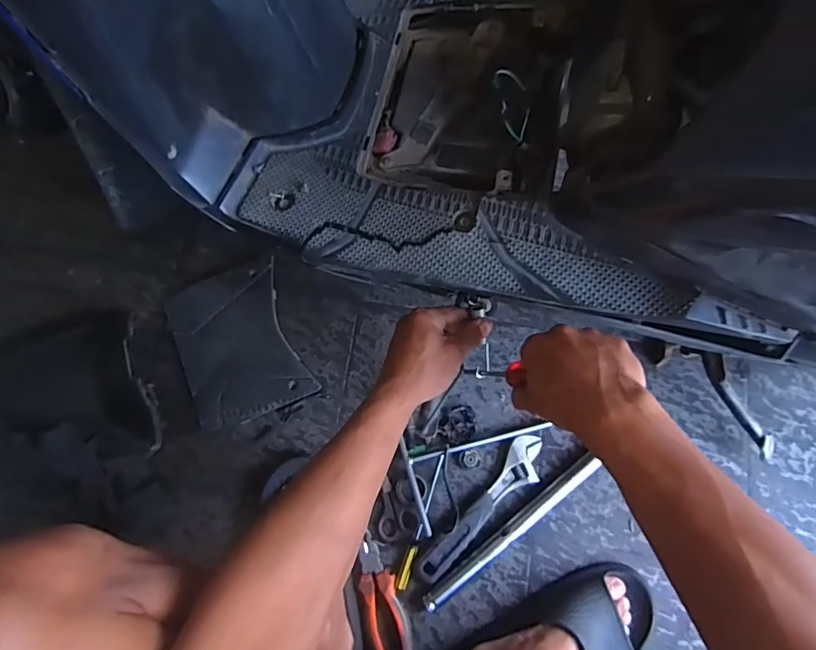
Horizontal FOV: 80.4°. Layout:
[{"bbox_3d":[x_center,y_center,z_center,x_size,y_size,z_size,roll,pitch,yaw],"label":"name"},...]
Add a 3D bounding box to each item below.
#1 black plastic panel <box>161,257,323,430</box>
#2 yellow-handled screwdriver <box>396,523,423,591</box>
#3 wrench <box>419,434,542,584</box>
[{"bbox_3d":[-0.257,0.031,0.730,0.171,0.026,0.223,-23,77,-5],"label":"black plastic panel"},{"bbox_3d":[0.003,0.316,0.659,0.015,0.011,0.104,18,77,5],"label":"yellow-handled screwdriver"},{"bbox_3d":[0.110,0.256,0.672,0.051,0.014,0.240,39,80,9],"label":"wrench"}]

